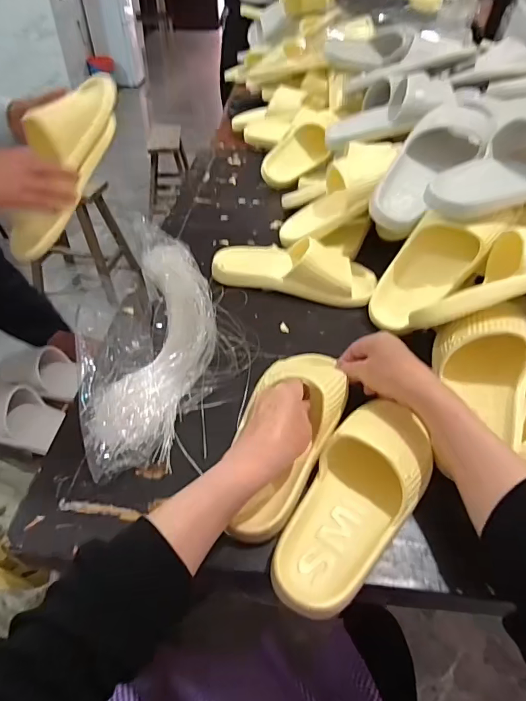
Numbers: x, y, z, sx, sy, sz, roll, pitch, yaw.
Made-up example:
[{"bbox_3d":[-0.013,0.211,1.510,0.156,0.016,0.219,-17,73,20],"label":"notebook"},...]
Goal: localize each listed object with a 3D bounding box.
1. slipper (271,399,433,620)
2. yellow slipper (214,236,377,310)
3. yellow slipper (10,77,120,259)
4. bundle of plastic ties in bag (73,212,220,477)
[{"bbox_3d":[0.092,0.126,0.400,0.090,0.060,0.225,29,52,25],"label":"slipper"},{"bbox_3d":[0.048,-0.139,0.665,0.251,0.059,0.106,12,46,10],"label":"yellow slipper"},{"bbox_3d":[-0.310,-0.277,0.649,0.086,0.091,0.299,30,97,25],"label":"yellow slipper"},{"bbox_3d":[-0.143,-0.005,0.539,0.158,0.072,0.351,1,46,-1],"label":"bundle of plastic ties in bag"}]

